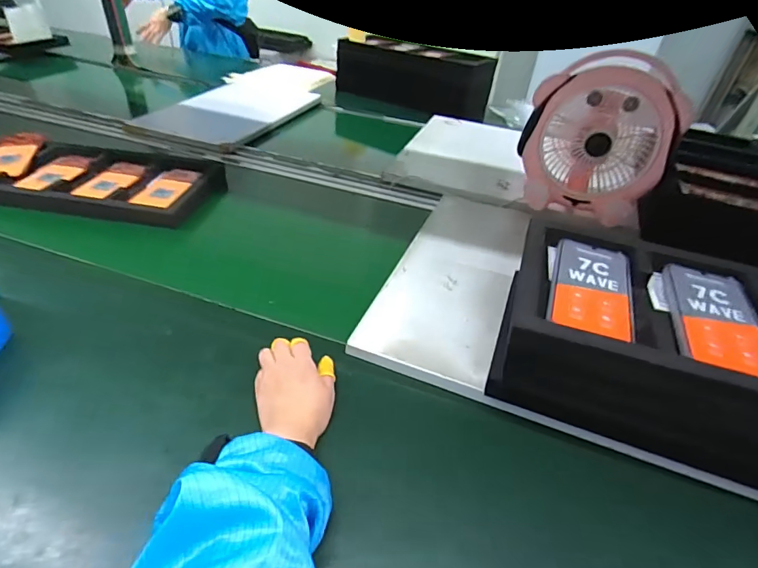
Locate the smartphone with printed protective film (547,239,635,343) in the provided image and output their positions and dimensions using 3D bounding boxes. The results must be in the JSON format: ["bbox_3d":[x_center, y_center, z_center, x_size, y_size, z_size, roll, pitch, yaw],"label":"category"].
[{"bbox_3d":[0.225,0.000,0.460,0.076,0.015,0.146,17,39,14],"label":"smartphone with printed protective film"}]

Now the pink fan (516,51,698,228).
[{"bbox_3d":[0.391,-0.242,0.784,0.228,0.275,0.150,34,46,31],"label":"pink fan"}]

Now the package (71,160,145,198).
[{"bbox_3d":[-0.509,-0.205,0.838,0.080,0.006,0.172,3,38,-4],"label":"package"}]

